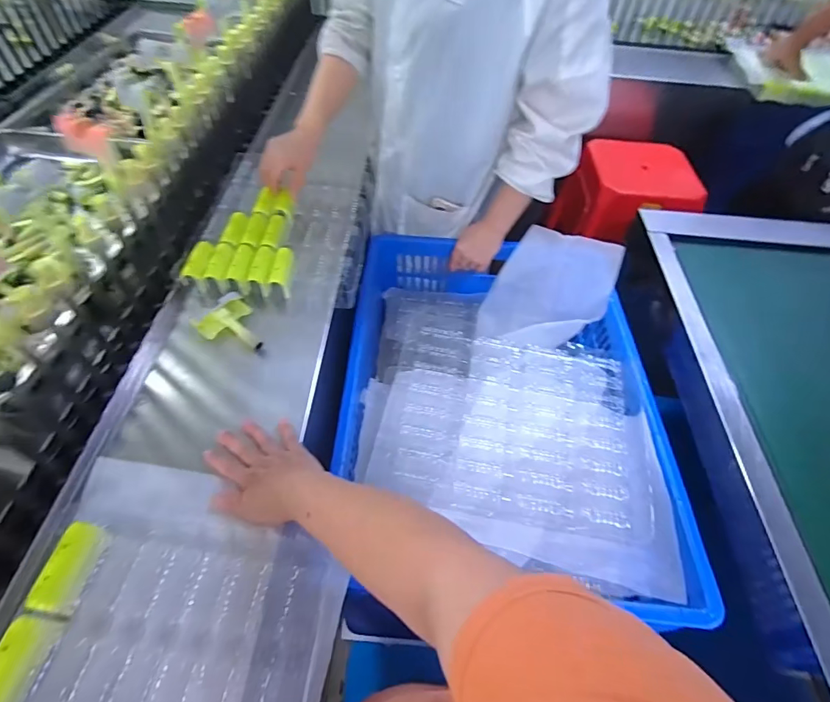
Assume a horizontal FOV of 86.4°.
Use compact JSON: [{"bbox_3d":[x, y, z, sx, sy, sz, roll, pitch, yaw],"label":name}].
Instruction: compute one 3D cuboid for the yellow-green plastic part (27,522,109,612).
[{"bbox_3d":[-0.333,0.209,0.429,0.023,0.040,0.076,7,53,0],"label":"yellow-green plastic part"}]

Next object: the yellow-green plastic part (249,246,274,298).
[{"bbox_3d":[-0.238,-0.128,0.690,0.030,0.019,0.085,-1,53,-6],"label":"yellow-green plastic part"}]

